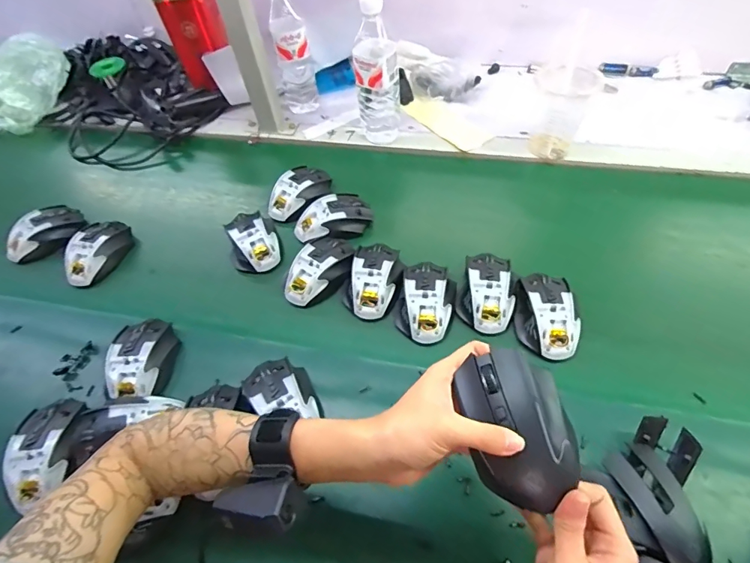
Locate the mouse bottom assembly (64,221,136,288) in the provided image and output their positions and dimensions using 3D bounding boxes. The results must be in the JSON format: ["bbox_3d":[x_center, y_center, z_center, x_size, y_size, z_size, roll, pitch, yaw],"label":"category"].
[{"bbox_3d":[-0.415,-0.044,0.660,0.073,0.043,0.106,3,54,4],"label":"mouse bottom assembly"}]

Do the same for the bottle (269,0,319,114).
[{"bbox_3d":[-0.148,-0.412,0.776,0.064,0.225,0.054,-15,55,-9],"label":"bottle"}]

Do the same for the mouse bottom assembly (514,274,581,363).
[{"bbox_3d":[0.209,0.038,0.532,0.065,0.032,0.108,0,54,2],"label":"mouse bottom assembly"}]

